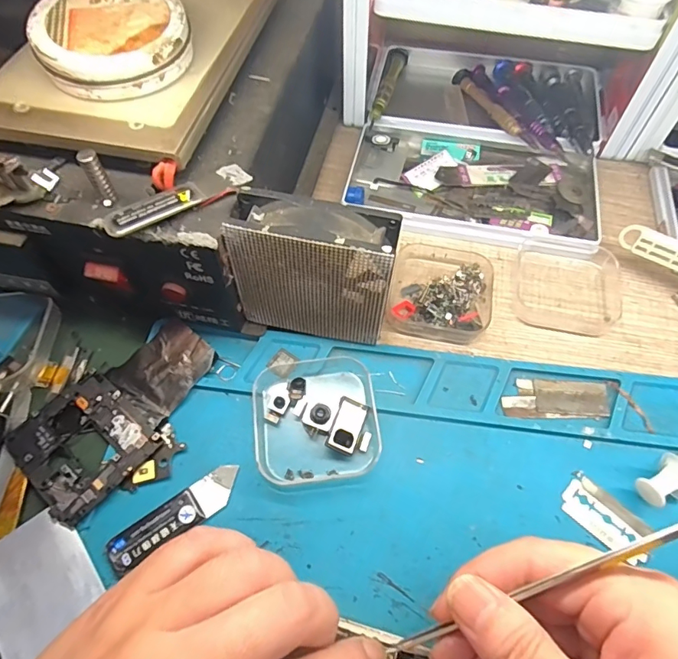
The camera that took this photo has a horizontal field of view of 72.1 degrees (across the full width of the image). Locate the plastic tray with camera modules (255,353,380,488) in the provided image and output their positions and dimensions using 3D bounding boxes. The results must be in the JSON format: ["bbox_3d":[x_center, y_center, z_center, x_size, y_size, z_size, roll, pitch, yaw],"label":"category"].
[{"bbox_3d":[-0.013,0.045,0.250,0.064,0.014,0.068,-6,60,-3],"label":"plastic tray with camera modules"}]

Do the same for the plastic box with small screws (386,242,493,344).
[{"bbox_3d":[0.066,-0.030,0.296,0.062,0.019,0.071,9,60,6],"label":"plastic box with small screws"}]

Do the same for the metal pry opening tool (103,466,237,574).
[{"bbox_3d":[-0.079,0.091,0.228,0.067,0.005,0.018,-33,64,-17],"label":"metal pry opening tool"}]

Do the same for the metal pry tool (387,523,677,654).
[{"bbox_3d":[0.071,0.096,0.171,0.136,0.004,0.004,-39,61,23],"label":"metal pry tool"}]

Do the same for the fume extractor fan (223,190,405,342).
[{"bbox_3d":[-0.013,-0.029,0.248,0.079,0.083,0.029,10,60,6],"label":"fume extractor fan"}]

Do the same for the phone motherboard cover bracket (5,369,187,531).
[{"bbox_3d":[-0.129,0.061,0.244,0.075,0.004,0.062,38,67,20],"label":"phone motherboard cover bracket"}]

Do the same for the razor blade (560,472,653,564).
[{"bbox_3d":[0.130,0.092,0.227,0.024,0.004,0.043,-40,67,-20],"label":"razor blade"}]

